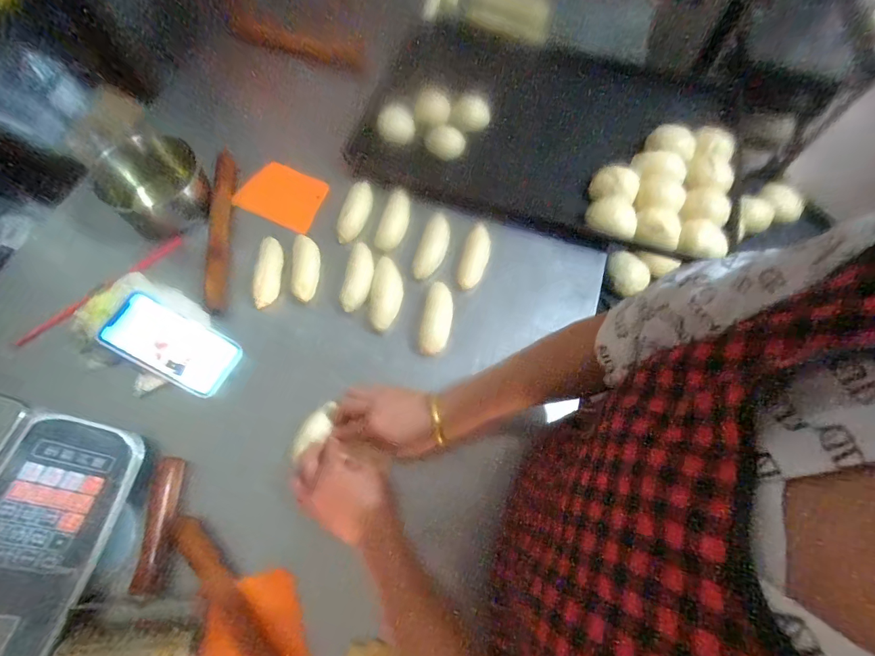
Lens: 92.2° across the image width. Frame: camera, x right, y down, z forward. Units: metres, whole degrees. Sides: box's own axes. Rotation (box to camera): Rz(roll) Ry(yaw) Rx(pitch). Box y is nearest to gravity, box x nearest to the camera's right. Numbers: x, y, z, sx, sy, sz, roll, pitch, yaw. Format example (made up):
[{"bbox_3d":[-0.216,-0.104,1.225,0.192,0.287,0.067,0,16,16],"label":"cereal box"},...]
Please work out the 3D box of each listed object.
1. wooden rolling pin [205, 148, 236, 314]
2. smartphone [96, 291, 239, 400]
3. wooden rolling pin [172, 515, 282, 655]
[{"bbox_3d":[-0.309,-0.143,0.598,0.027,0.028,0.273,-8,66,-5],"label":"wooden rolling pin"},{"bbox_3d":[-0.327,0.021,0.520,0.152,0.007,0.077,29,70,-6],"label":"smartphone"},{"bbox_3d":[-0.186,0.288,0.403,0.026,0.024,0.243,-38,72,-18],"label":"wooden rolling pin"}]

